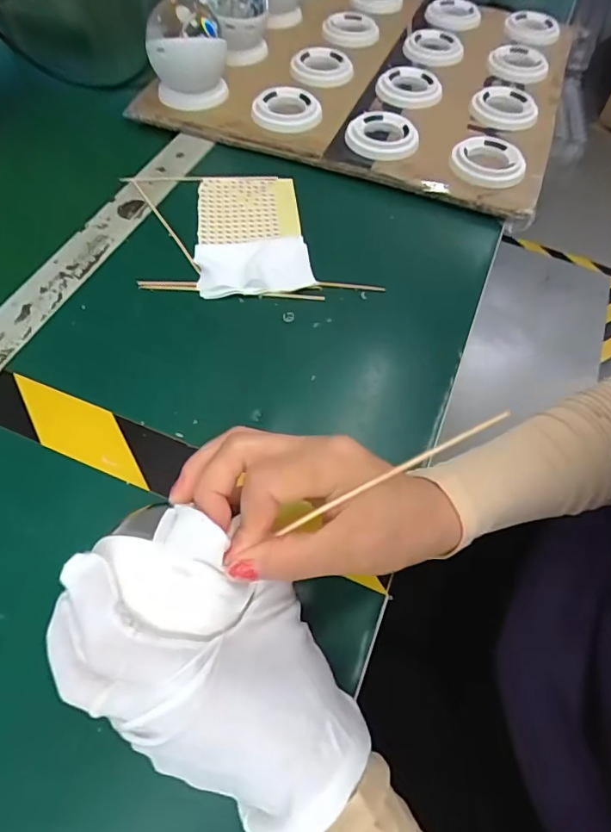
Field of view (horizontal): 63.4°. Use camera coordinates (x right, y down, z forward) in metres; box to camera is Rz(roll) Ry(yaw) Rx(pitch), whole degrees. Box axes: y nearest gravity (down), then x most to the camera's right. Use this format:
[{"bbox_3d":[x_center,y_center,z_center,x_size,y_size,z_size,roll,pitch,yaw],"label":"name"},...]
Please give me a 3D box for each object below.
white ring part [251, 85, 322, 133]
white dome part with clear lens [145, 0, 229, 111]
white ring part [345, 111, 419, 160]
[{"bbox_3d":[-0.021,-0.317,0.513,0.068,0.014,0.068,2,59,-3],"label":"white ring part"},{"bbox_3d":[-0.117,-0.380,0.508,0.072,0.078,0.085,7,59,1],"label":"white dome part with clear lens"},{"bbox_3d":[0.078,-0.276,0.490,0.070,0.017,0.069,2,59,-3],"label":"white ring part"}]

